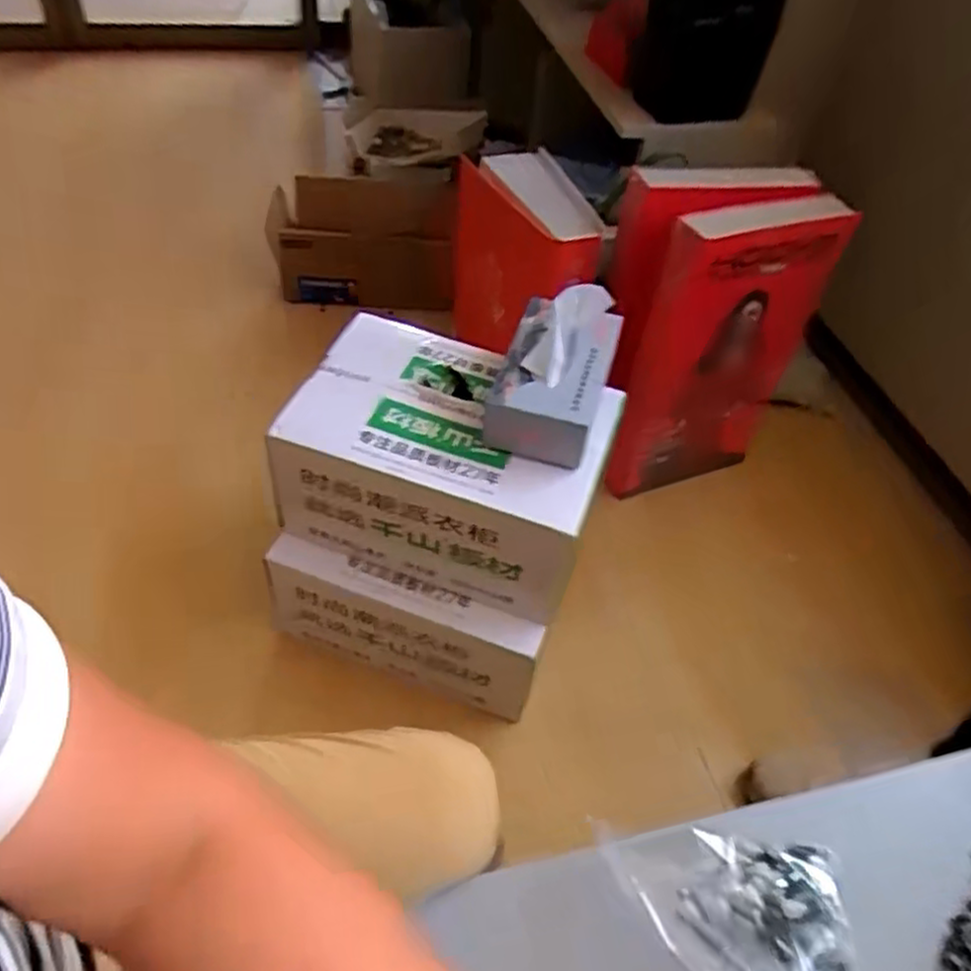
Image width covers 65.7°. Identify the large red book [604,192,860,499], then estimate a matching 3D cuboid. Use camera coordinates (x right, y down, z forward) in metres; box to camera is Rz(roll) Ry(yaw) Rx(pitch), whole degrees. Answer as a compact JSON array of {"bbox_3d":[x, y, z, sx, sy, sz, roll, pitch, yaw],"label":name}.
[{"bbox_3d":[0.363,-0.195,1.209,0.314,0.504,0.091,-19,53,-20],"label":"large red book"}]

